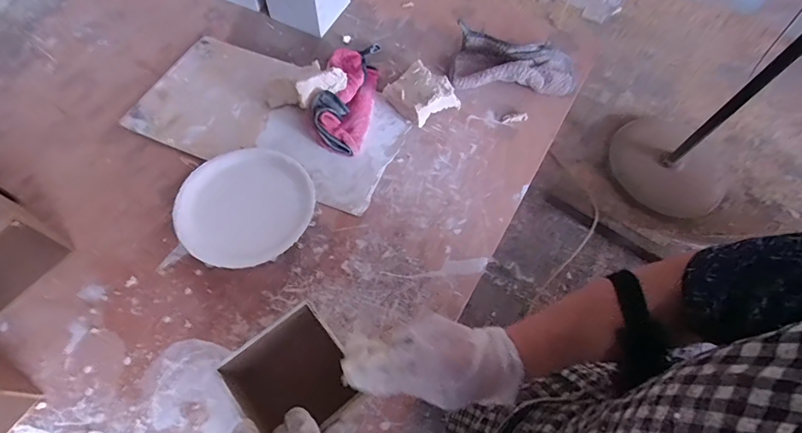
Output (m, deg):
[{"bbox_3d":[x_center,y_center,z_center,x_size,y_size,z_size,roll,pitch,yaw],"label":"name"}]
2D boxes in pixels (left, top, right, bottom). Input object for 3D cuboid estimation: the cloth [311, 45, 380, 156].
[{"bbox_3d":[-0.087,-0.210,0.685,0.088,0.049,0.237,7,62,0],"label":"cloth"}]

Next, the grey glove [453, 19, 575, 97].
[{"bbox_3d":[0.193,-0.274,0.737,0.209,0.052,0.120,3,62,-2],"label":"grey glove"}]

